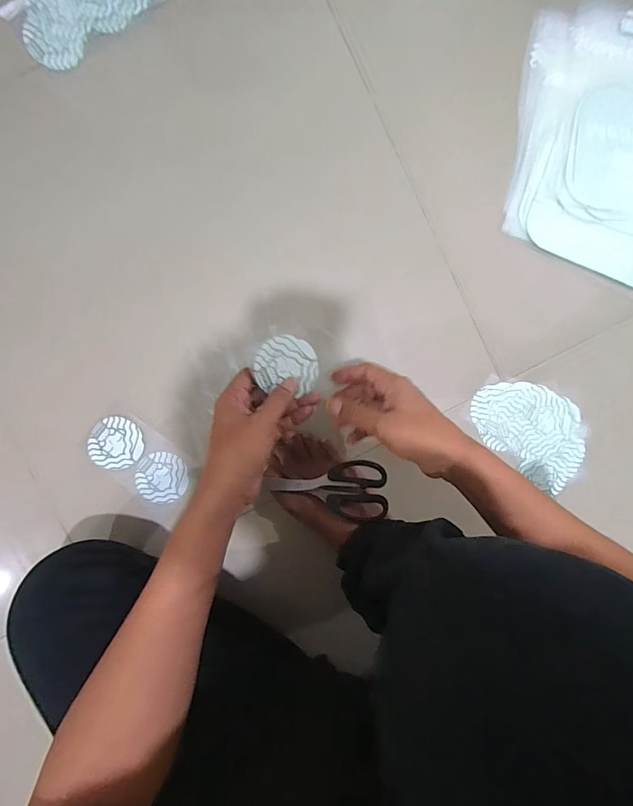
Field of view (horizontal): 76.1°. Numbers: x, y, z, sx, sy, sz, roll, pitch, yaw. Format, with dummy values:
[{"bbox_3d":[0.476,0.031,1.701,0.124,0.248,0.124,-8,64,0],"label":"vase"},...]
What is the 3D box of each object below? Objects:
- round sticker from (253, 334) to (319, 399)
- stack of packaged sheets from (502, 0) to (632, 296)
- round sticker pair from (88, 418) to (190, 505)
[{"bbox_3d":[-0.031,-0.041,0.431,0.066,0.011,0.058,8,96,-4],"label":"round sticker"},{"bbox_3d":[0.405,-0.324,0.514,0.307,0.015,0.328,12,96,-5],"label":"stack of packaged sheets"},{"bbox_3d":[-0.229,0.076,0.525,0.136,0.006,0.067,41,91,-10],"label":"round sticker pair"}]

